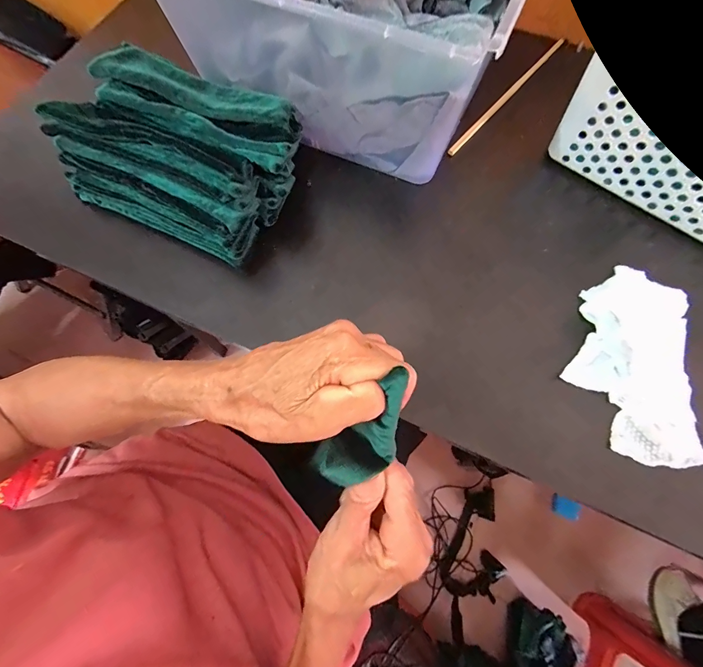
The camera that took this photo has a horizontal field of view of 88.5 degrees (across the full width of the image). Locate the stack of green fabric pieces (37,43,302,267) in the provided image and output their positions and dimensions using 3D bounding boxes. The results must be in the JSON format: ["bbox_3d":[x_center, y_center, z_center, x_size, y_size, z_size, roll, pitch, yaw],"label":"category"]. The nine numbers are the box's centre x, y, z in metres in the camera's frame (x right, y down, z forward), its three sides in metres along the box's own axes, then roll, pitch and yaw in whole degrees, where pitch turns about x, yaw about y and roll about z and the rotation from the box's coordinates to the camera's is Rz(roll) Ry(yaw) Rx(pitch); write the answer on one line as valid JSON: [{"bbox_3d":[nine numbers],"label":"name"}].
[{"bbox_3d":[-0.147,-0.164,0.323,0.201,0.073,0.140,25,73,9],"label":"stack of green fabric pieces"}]

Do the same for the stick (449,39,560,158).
[{"bbox_3d":[0.175,-0.267,0.401,0.006,0.006,0.224,39,76,13],"label":"stick"}]

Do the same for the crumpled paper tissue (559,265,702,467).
[{"bbox_3d":[0.228,0.021,0.294,0.092,0.013,0.154,8,72,3],"label":"crumpled paper tissue"}]

